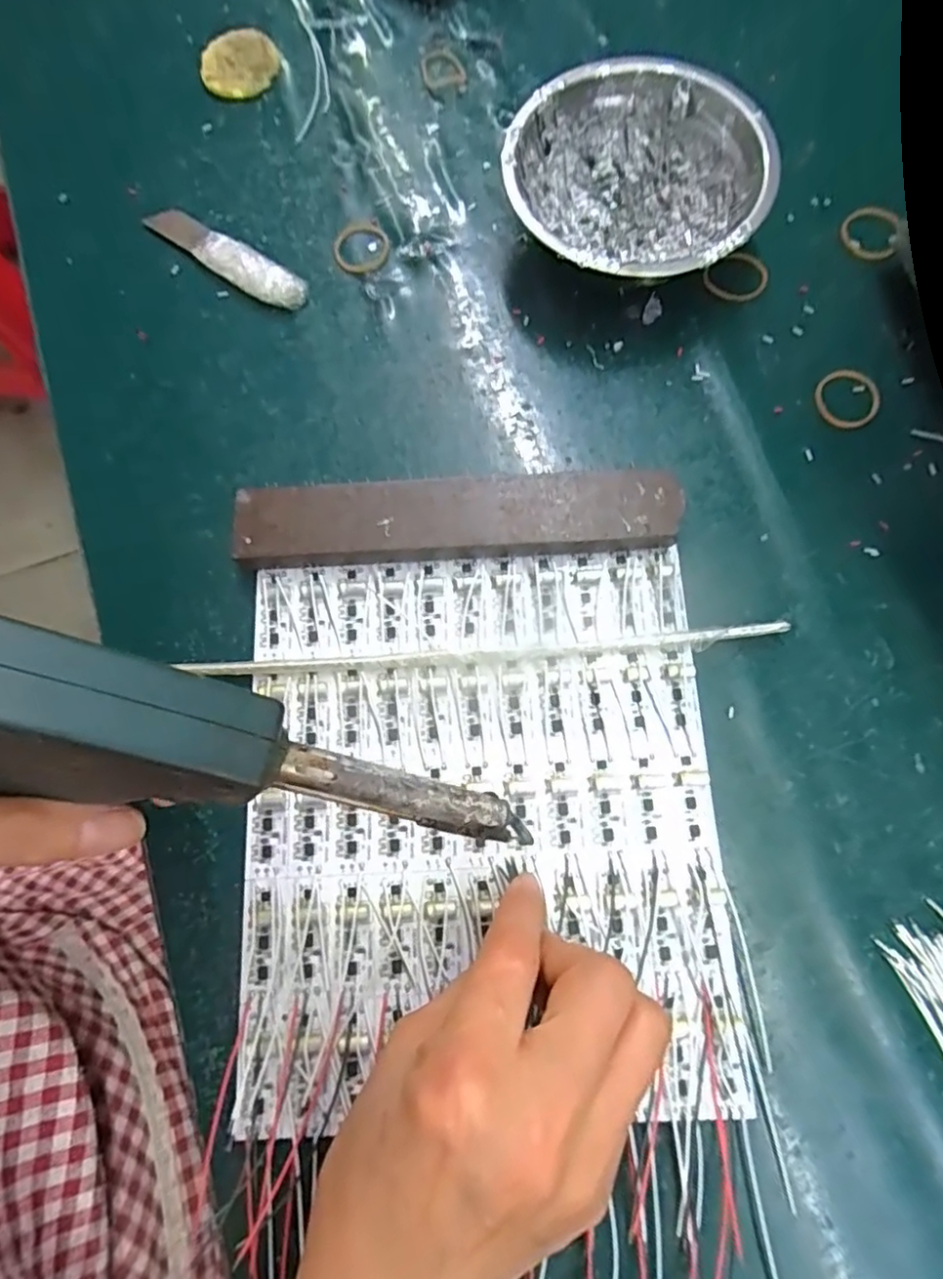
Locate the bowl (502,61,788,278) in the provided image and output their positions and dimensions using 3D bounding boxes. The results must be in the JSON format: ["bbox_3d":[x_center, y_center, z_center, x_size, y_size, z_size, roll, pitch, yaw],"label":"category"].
[{"bbox_3d":[0.080,-0.219,0.306,0.125,0.041,0.117,0,77,2],"label":"bowl"}]

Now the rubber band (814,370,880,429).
[{"bbox_3d":[0.182,-0.117,0.297,0.030,0.004,0.030,0,77,2],"label":"rubber band"}]

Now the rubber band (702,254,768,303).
[{"bbox_3d":[0.137,-0.186,0.315,0.031,0.004,0.025,-21,77,-3],"label":"rubber band"}]

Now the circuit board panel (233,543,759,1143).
[{"bbox_3d":[0.003,0.072,0.259,0.194,0.008,0.221,-4,76,1],"label":"circuit board panel"}]

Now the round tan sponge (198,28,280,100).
[{"bbox_3d":[-0.136,-0.339,0.362,0.045,0.009,0.042,0,77,2],"label":"round tan sponge"}]

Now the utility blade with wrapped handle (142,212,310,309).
[{"bbox_3d":[-0.132,-0.205,0.327,0.102,0.011,0.020,33,80,9],"label":"utility blade with wrapped handle"}]

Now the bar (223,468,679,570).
[{"bbox_3d":[-0.007,-0.055,0.283,0.197,0.018,0.036,-3,76,1],"label":"bar"}]

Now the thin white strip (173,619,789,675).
[{"bbox_3d":[0.003,0.005,0.273,0.261,0.009,0.009,-4,76,1],"label":"thin white strip"}]

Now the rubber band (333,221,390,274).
[{"bbox_3d":[-0.059,-0.209,0.327,0.029,0.004,0.033,-8,76,0],"label":"rubber band"}]

